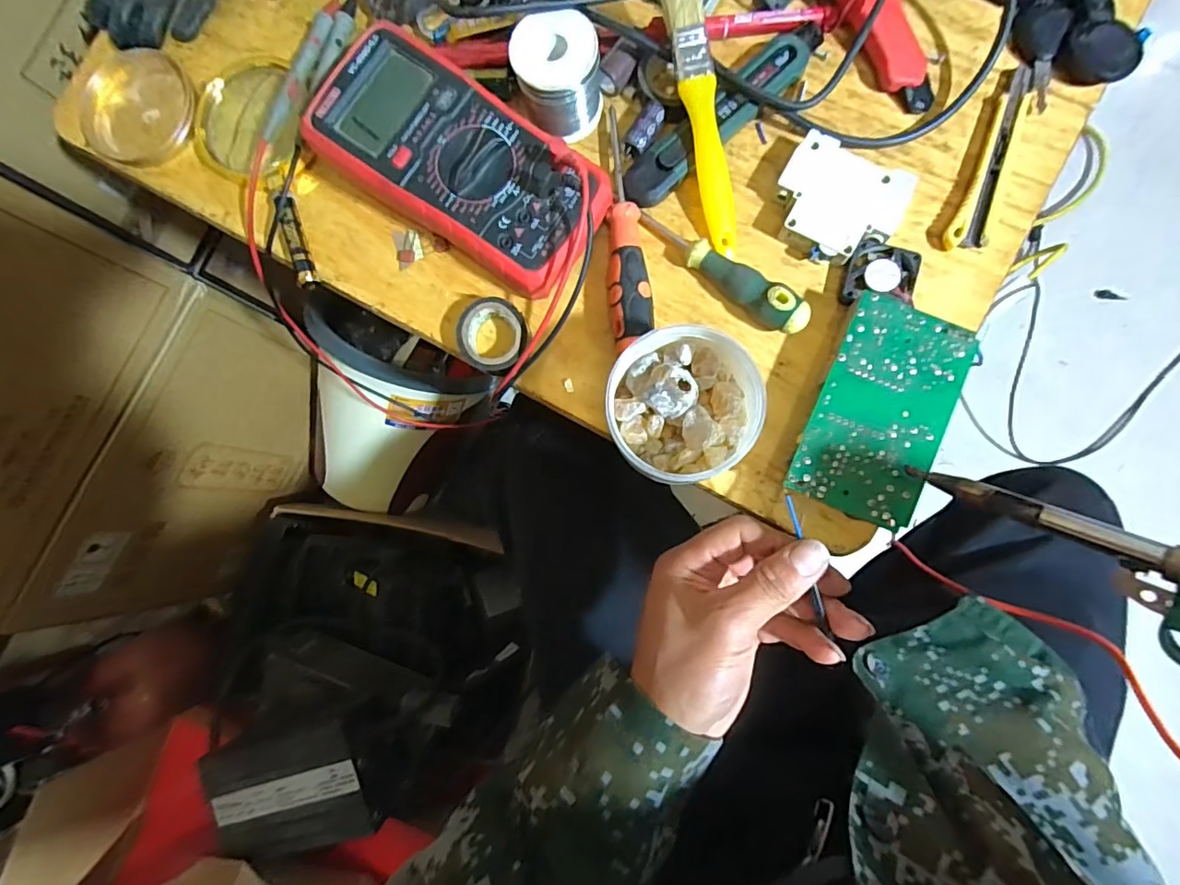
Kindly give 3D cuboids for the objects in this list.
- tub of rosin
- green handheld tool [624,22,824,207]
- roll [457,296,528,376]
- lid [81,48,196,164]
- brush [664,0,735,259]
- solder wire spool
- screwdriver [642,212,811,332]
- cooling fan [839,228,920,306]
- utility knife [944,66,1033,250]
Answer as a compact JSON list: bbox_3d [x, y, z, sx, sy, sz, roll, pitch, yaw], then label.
[{"bbox_3d":[0.053,-0.019,0.303,0.081,0.053,0.082,0,84,4],"label":"tub of rosin"},{"bbox_3d":[0.088,-0.216,0.347,0.163,0.017,0.031,-40,82,-1],"label":"green handheld tool"},{"bbox_3d":[-0.061,-0.068,0.344,0.043,0.018,0.047,0,84,4],"label":"roll"},{"bbox_3d":[-0.334,-0.250,0.392,0.078,0.010,0.082,0,84,4],"label":"lid"},{"bbox_3d":[0.070,-0.199,0.329,0.021,0.006,0.161,-13,102,3],"label":"brush"},{"bbox_3d":[-0.019,-0.235,0.345,0.052,0.053,0.051,3,84,5],"label":"solder wire spool"},{"bbox_3d":[0.082,-0.109,0.332,0.122,0.024,0.022,43,89,7],"label":"screwdriver"},{"bbox_3d":[0.181,-0.106,0.327,0.042,0.012,0.042,9,85,5],"label":"cooling fan"},{"bbox_3d":[0.254,-0.180,0.336,0.021,0.006,0.125,20,86,6],"label":"utility knife"}]

